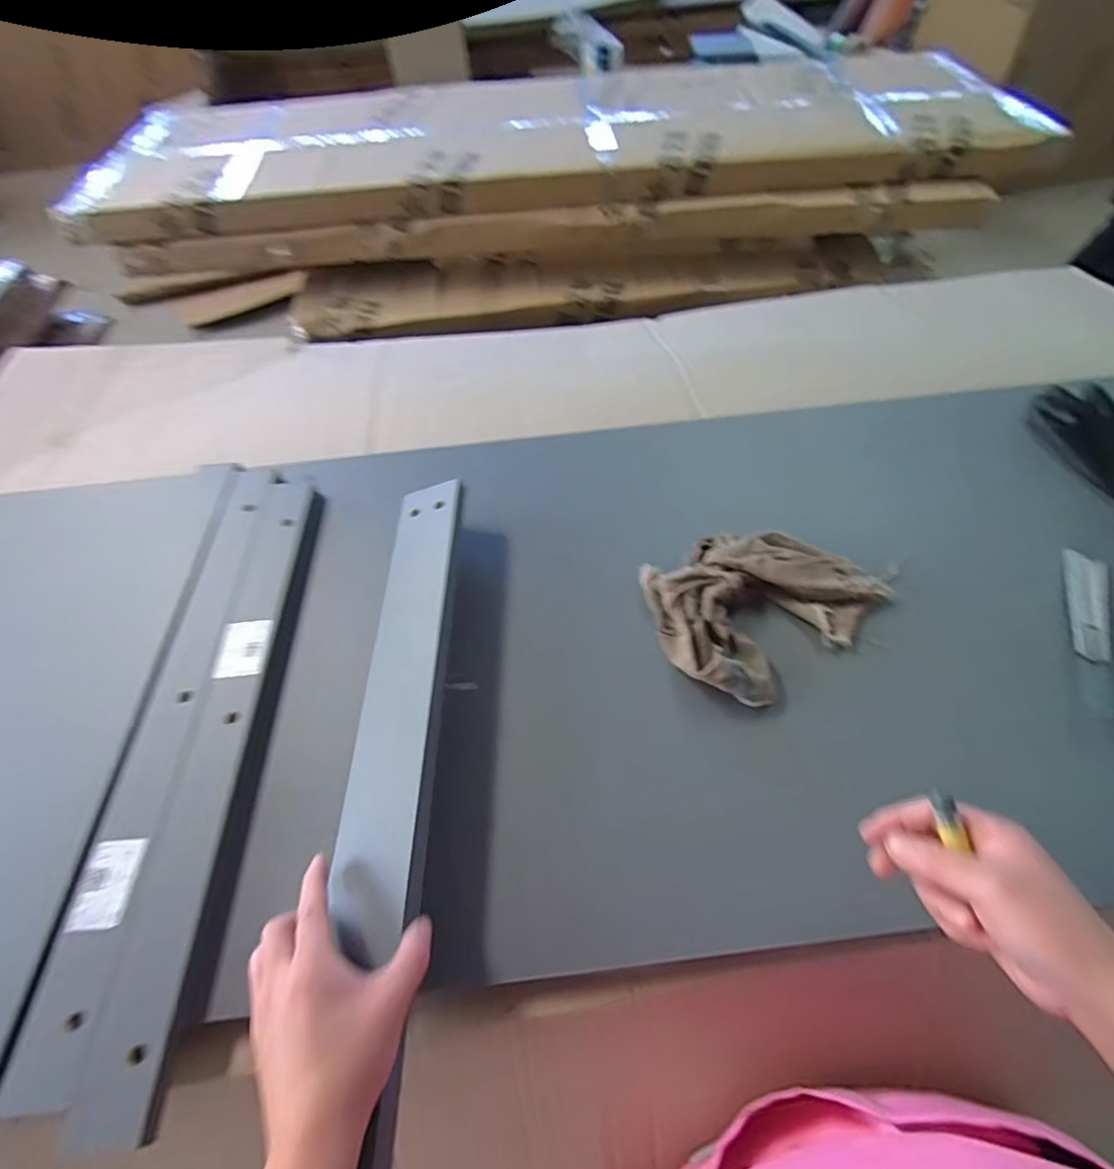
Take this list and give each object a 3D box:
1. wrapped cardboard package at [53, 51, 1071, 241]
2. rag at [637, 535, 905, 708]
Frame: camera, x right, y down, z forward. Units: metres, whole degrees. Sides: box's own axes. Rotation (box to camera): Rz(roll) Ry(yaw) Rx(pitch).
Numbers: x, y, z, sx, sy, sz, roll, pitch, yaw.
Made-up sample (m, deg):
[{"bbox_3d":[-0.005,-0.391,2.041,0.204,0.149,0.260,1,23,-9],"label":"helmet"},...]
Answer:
[{"bbox_3d":[0.009,-1.022,1.280,1.953,0.096,0.681,-7,55,-2],"label":"wrapped cardboard package"},{"bbox_3d":[0.195,0.007,0.549,0.215,0.032,0.163,-30,59,-17],"label":"rag"}]

